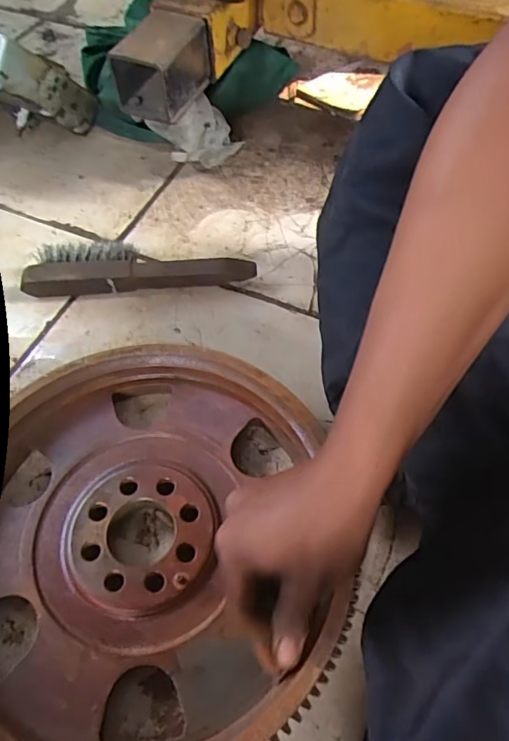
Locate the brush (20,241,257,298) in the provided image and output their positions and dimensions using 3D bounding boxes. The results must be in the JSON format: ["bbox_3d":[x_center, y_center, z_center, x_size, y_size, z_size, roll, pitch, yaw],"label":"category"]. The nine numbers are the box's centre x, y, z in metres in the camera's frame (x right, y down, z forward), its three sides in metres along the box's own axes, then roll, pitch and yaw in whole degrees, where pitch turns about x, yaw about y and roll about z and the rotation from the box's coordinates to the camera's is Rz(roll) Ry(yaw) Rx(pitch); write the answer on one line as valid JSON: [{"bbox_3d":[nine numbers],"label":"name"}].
[{"bbox_3d":[-0.117,-0.106,0.543,0.234,0.039,0.051,-4,58,-1],"label":"brush"}]

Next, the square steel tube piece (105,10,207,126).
[{"bbox_3d":[-0.095,-0.315,0.542,0.069,0.068,0.095,18,60,12],"label":"square steel tube piece"}]

